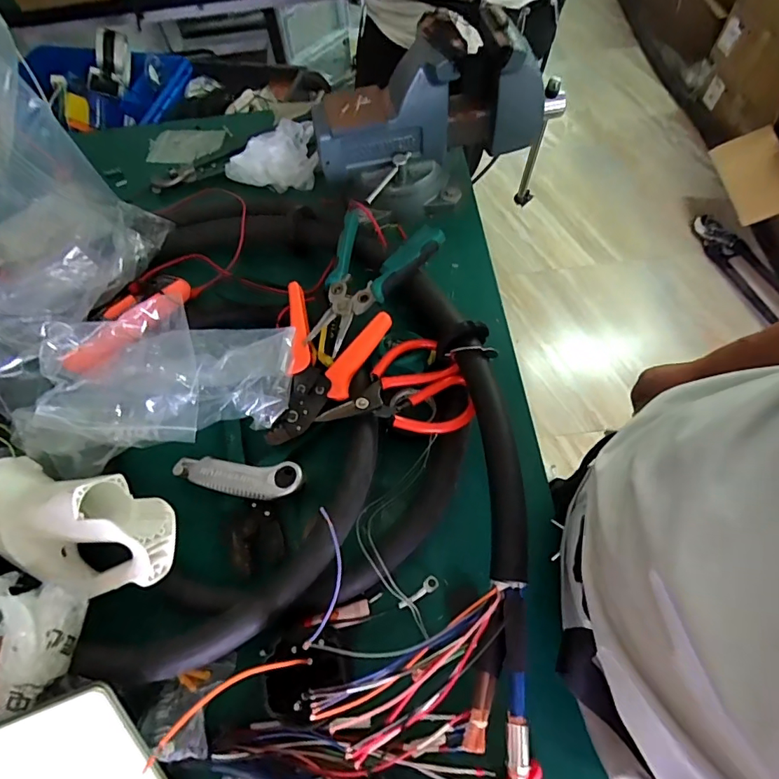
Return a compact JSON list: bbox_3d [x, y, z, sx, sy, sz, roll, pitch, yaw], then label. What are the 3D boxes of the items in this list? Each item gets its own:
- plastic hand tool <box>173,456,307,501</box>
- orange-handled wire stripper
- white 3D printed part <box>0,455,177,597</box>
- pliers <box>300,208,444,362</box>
[{"bbox_3d":[-0.162,0.092,0.508,0.147,0.028,0.039,5,63,6],"label":"plastic hand tool"},{"bbox_3d":[-0.066,-0.028,0.540,0.118,0.044,0.175,5,63,6],"label":"orange-handled wire stripper"},{"bbox_3d":[-0.311,0.127,0.462,0.221,0.077,0.099,10,64,9],"label":"white 3D printed part"},{"bbox_3d":[-0.036,-0.129,0.555,0.128,0.034,0.181,24,67,15],"label":"pliers"}]

